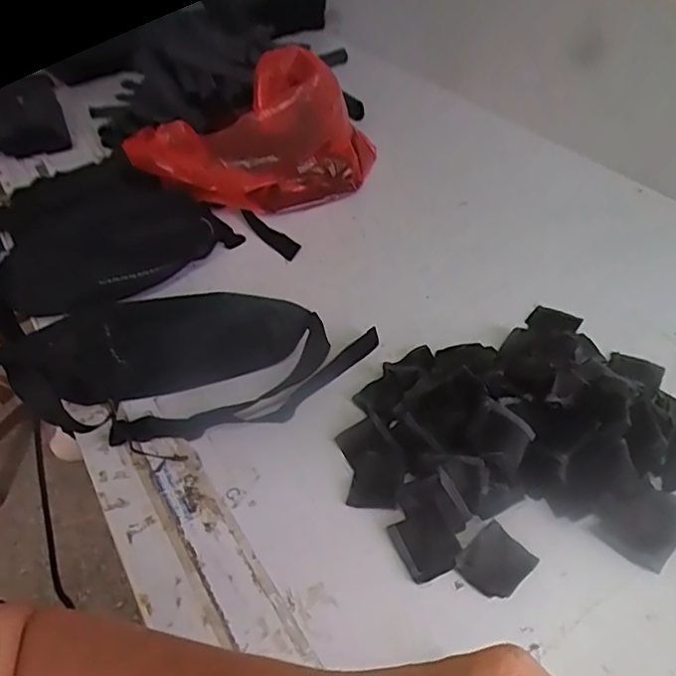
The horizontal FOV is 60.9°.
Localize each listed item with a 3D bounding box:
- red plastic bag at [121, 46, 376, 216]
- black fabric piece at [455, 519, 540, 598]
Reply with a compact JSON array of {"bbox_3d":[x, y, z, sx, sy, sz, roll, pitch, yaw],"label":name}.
[{"bbox_3d":[-0.105,-0.287,0.802,0.362,0.211,0.152,-13,45,-9],"label":"red plastic bag"},{"bbox_3d":[0.127,0.182,0.465,0.052,0.005,0.047,-36,53,-28],"label":"black fabric piece"}]

